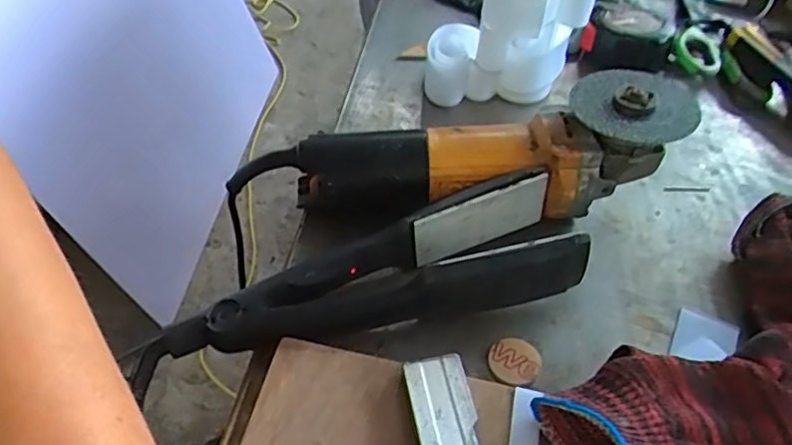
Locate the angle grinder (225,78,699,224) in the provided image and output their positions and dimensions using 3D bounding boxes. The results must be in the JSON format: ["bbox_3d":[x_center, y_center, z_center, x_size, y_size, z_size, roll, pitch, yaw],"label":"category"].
[{"bbox_3d":[0.045,-0.036,0.475,0.339,0.076,0.105,-9,46,4],"label":"angle grinder"}]

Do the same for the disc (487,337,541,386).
[{"bbox_3d":[0.076,0.089,0.412,0.032,0.004,0.032,3,46,-3],"label":"disc"}]

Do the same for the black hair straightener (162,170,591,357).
[{"bbox_3d":[-0.014,0.032,0.422,0.272,0.057,0.076,-10,49,-13],"label":"black hair straightener"}]

